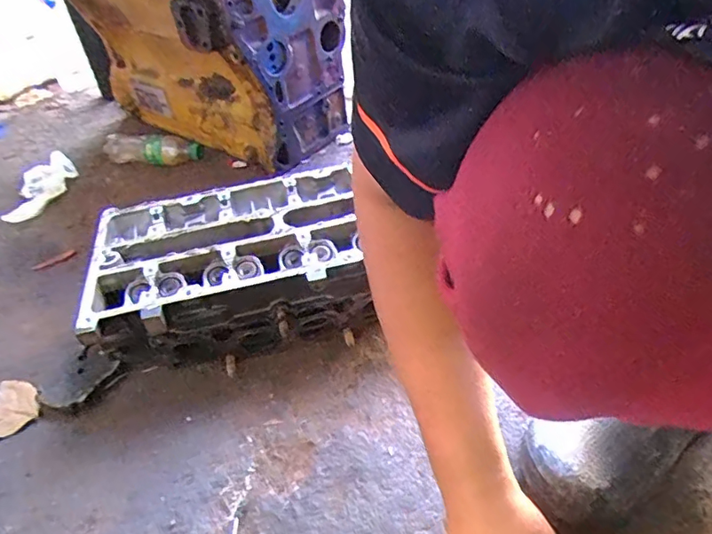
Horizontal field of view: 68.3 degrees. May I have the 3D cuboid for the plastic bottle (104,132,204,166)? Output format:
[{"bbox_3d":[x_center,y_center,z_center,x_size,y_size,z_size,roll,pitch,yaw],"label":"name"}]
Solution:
[{"bbox_3d":[-0.382,-0.213,0.982,0.185,0.054,0.065,9,44,18],"label":"plastic bottle"}]

